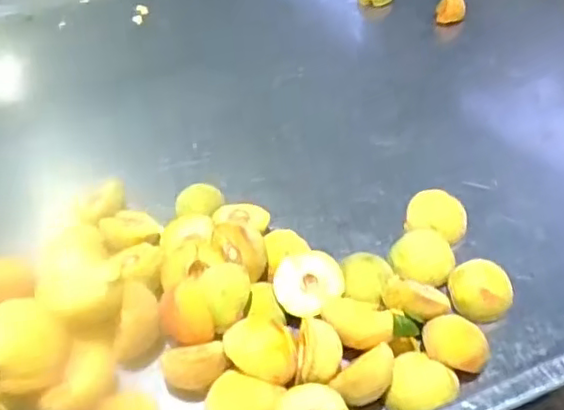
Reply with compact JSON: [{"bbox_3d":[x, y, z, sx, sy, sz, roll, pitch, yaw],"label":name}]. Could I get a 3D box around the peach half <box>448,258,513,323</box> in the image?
[{"bbox_3d":[0.179,0.079,0.566,0.054,0.035,0.051,12,44,14],"label":"peach half"}]

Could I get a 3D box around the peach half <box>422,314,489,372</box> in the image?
[{"bbox_3d":[0.144,0.119,0.522,0.054,0.038,0.041,12,44,14],"label":"peach half"}]

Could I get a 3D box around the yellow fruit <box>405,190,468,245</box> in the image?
[{"bbox_3d":[0.159,0.010,0.639,0.059,0.026,0.048,12,44,14],"label":"yellow fruit"}]

